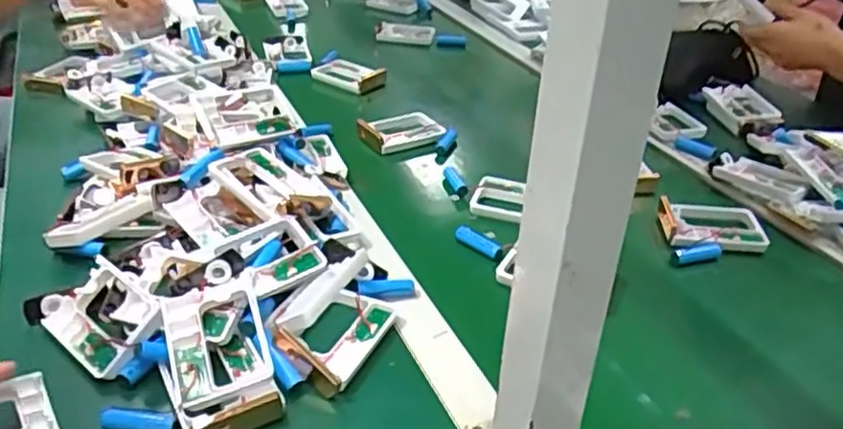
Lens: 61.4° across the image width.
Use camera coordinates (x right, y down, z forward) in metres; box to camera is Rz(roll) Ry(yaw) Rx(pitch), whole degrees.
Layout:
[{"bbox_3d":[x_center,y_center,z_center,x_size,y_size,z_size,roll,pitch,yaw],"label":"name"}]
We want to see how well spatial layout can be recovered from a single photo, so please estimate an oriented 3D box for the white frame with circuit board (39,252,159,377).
[{"bbox_3d":[-0.244,0.080,0.545,0.107,0.016,0.066,26,63,34],"label":"white frame with circuit board"}]

